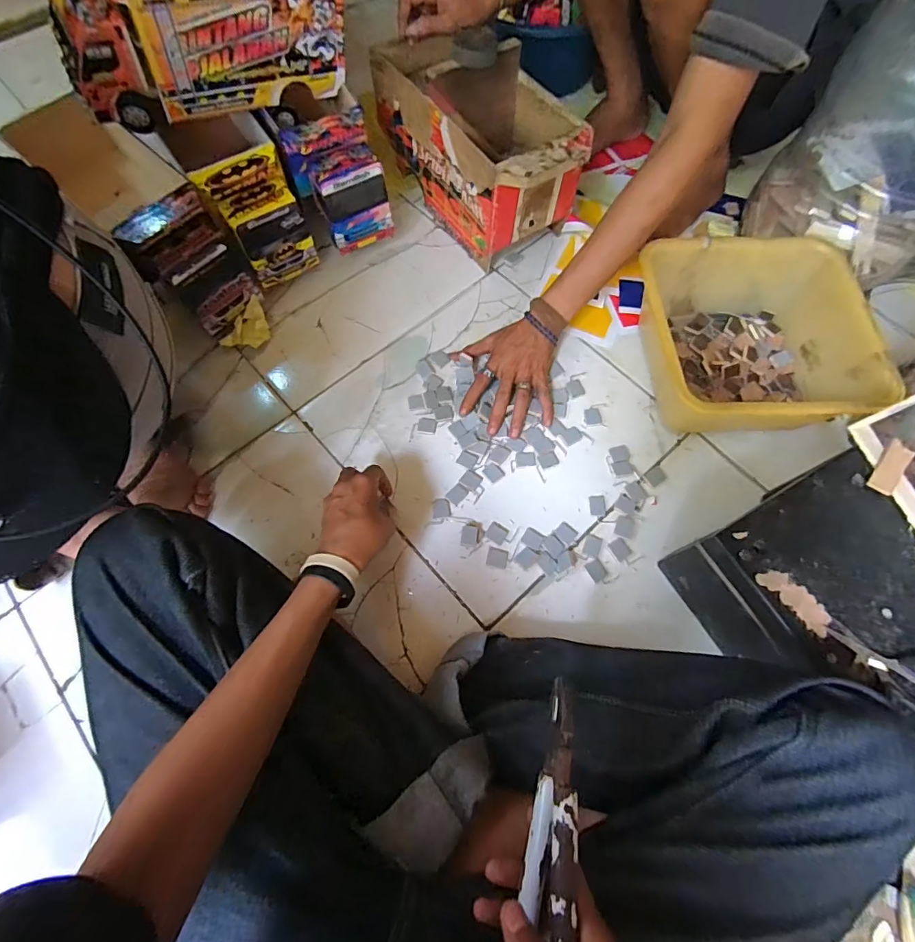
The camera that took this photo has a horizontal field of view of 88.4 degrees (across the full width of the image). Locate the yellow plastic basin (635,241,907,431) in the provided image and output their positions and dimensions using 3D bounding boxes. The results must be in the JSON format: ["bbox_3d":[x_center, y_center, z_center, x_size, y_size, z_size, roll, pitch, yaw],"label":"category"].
[{"bbox_3d":[0.384,-0.169,0.640,0.261,0.137,0.261,-2,67,-3],"label":"yellow plastic basin"}]

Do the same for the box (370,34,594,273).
[{"bbox_3d":[0.027,-0.511,0.738,0.174,0.200,0.366,-36,73,-15],"label":"box"}]

